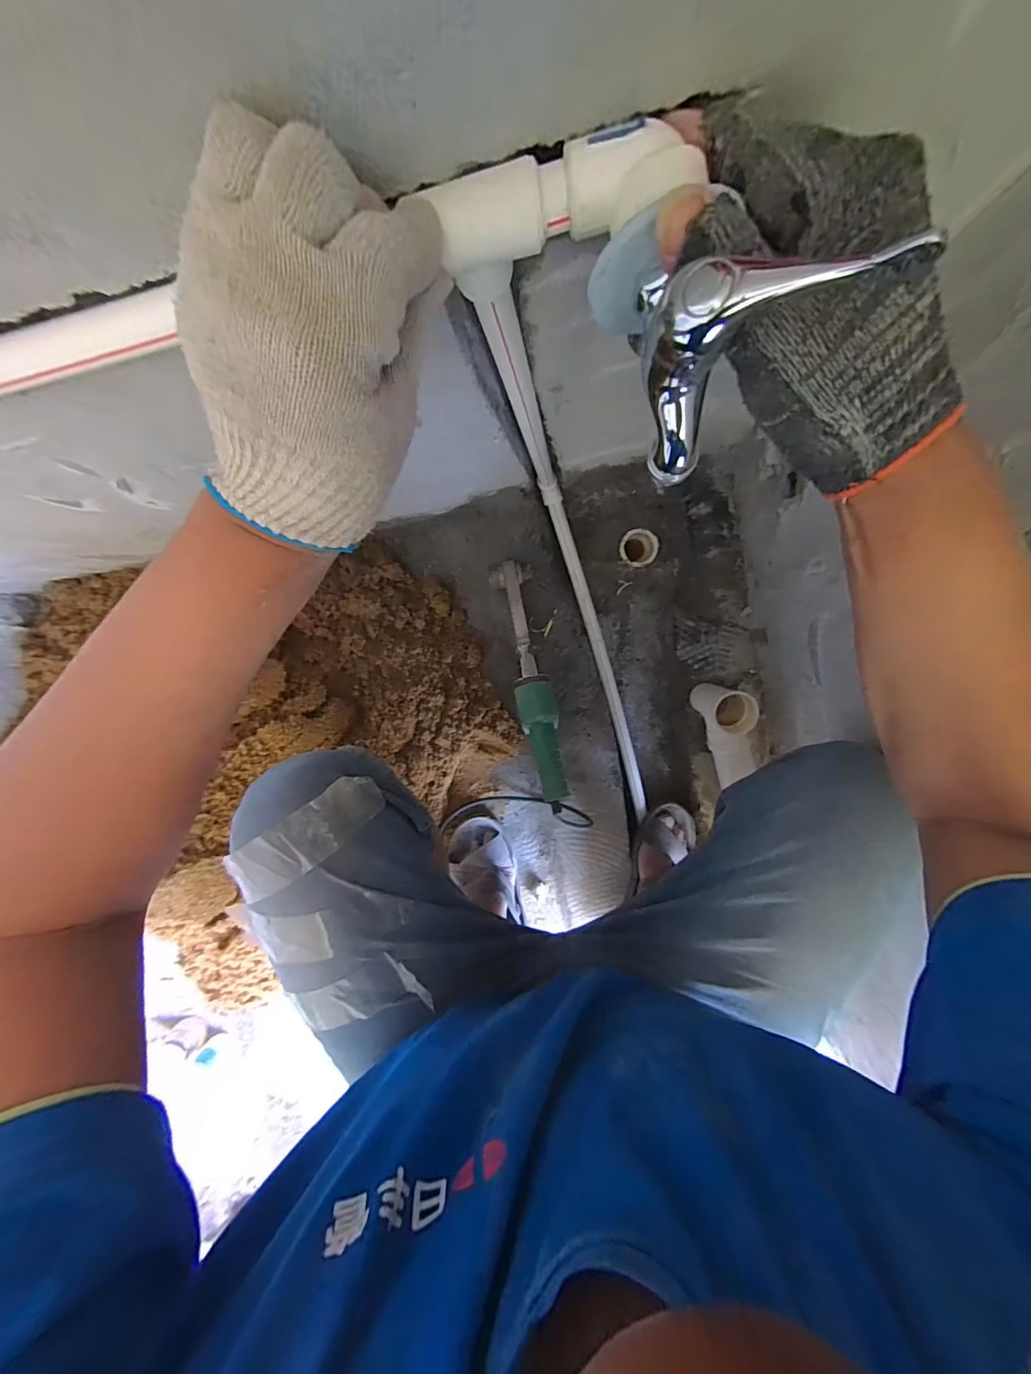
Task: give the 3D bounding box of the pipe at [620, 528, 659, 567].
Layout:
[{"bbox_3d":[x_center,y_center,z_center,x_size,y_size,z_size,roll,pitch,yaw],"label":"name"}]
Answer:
[{"bbox_3d":[0.192,-0.215,0.710,0.056,0.007,0.056,1,99,5],"label":"pipe"}]

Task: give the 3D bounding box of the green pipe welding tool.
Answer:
[{"bbox_3d":[0.019,-0.010,0.629,0.058,0.058,0.353,-12,79,7],"label":"green pipe welding tool"}]

